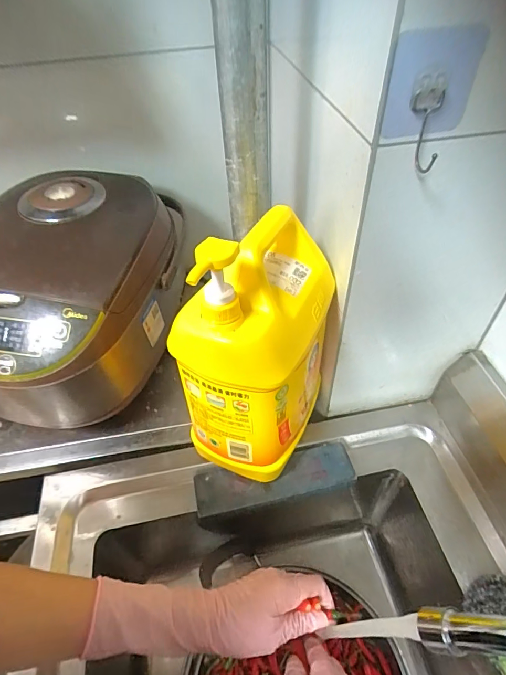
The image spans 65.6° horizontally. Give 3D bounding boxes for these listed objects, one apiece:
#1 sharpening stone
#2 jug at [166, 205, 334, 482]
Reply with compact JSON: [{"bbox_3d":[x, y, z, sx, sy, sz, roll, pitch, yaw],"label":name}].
[{"bbox_3d":[0.029,0.188,0.513,0.202,0.028,0.059,-11,48,-8],"label":"sharpening stone"},{"bbox_3d":[0.008,0.002,0.423,0.116,0.283,0.170,18,51,18],"label":"jug"}]

